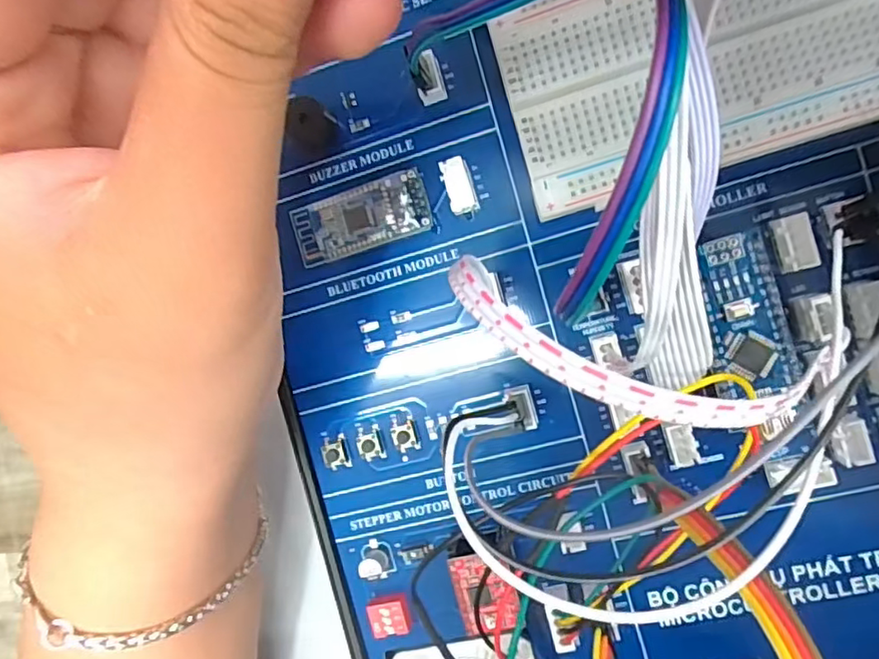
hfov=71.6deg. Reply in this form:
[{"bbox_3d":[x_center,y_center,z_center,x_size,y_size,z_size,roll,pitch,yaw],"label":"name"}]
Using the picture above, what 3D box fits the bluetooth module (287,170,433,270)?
[{"bbox_3d":[-0.021,-0.029,0.163,0.038,0.005,0.016,-15,90,10],"label":"bluetooth module"}]

